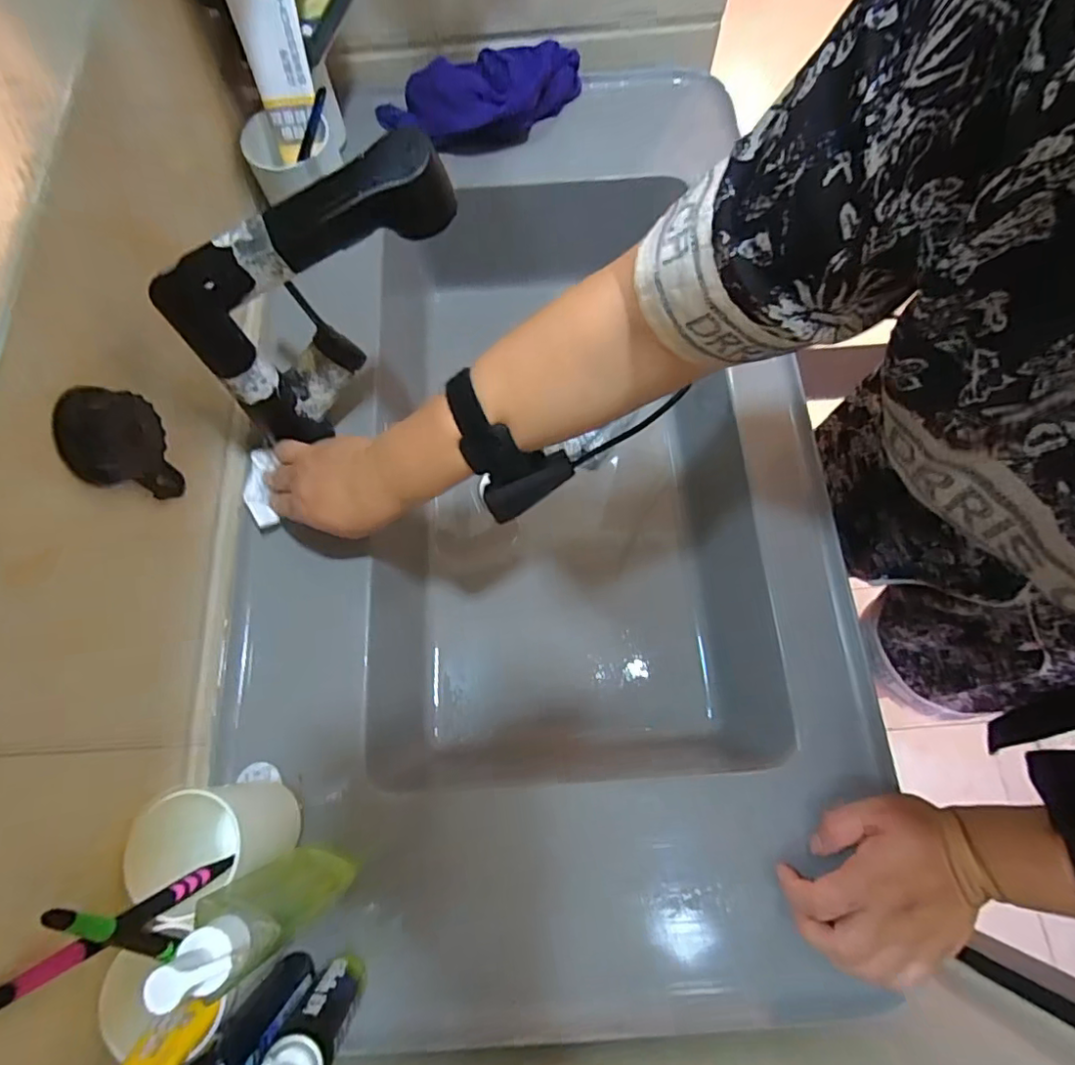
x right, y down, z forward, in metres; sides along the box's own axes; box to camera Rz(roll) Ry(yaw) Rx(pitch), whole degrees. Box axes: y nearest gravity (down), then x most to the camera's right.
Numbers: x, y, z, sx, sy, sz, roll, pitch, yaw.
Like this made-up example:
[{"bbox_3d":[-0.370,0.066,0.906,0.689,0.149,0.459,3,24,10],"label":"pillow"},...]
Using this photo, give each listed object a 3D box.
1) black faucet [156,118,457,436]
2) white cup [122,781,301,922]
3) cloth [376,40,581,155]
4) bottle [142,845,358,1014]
[{"bbox_3d":[-0.151,-0.168,0.407,0.194,0.175,0.068,-27,72,-7],"label":"black faucet"},{"bbox_3d":[-0.204,0.198,0.369,0.061,0.095,0.065,-8,70,-1],"label":"white cup"},{"bbox_3d":[-0.063,-0.473,0.623,0.229,0.060,0.098,-8,70,0],"label":"cloth"},{"bbox_3d":[-0.146,0.206,0.318,0.051,0.170,0.040,-22,71,-5],"label":"bottle"}]

